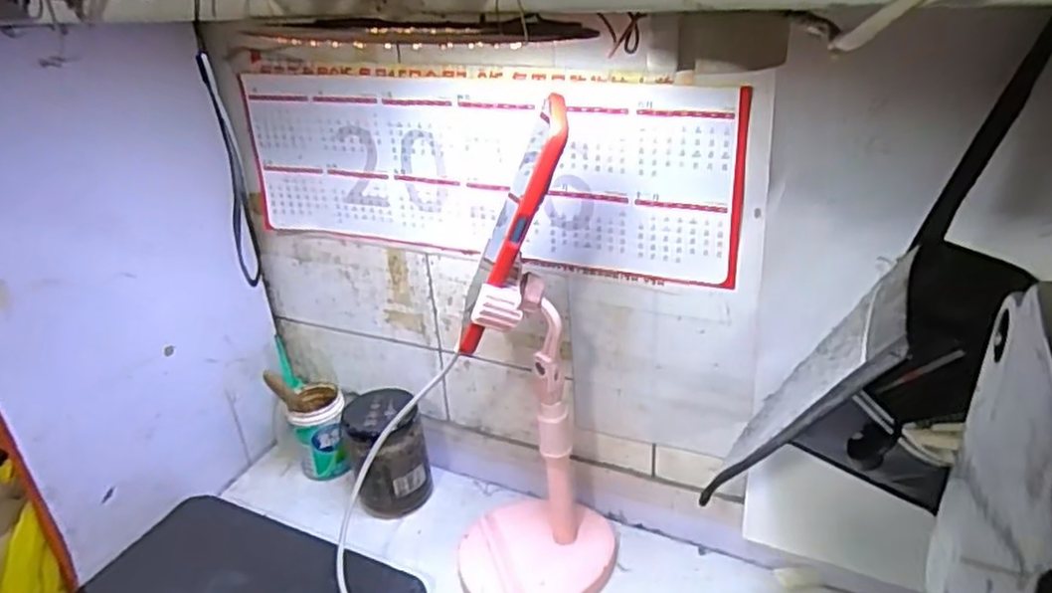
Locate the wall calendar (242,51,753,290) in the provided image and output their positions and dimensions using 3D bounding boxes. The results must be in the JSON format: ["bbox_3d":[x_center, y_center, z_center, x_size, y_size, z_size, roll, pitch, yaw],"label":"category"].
[{"bbox_3d":[-0.051,-0.101,0.553,0.416,0.147,0.012,10,31,26],"label":"wall calendar"}]

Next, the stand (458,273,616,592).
[{"bbox_3d":[0.000,0.104,0.530,0.126,0.267,0.111,-18,30,-25],"label":"stand"}]

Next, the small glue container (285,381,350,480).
[{"bbox_3d":[-0.197,0.130,0.693,0.049,0.082,0.047,-14,29,-17],"label":"small glue container"}]

